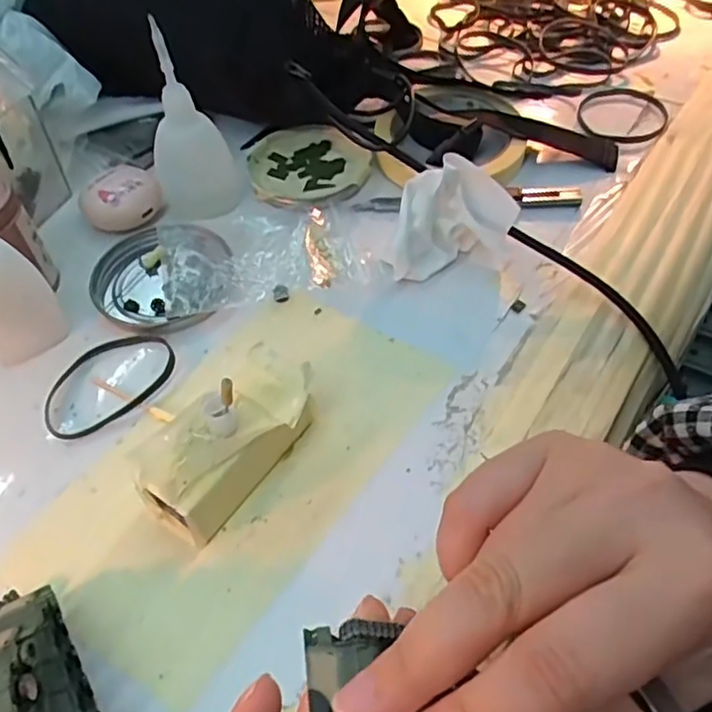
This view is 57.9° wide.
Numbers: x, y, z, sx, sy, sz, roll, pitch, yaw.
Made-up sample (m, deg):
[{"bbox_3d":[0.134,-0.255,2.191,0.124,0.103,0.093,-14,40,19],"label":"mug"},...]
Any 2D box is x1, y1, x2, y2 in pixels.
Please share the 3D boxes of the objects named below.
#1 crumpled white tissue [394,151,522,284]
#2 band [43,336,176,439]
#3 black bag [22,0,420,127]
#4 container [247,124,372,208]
[{"bbox_3d":[0.051,-0.076,0.360,0.069,0.045,0.045,-14,53,-8],"label":"crumpled white tissue"},{"bbox_3d":[-0.127,0.012,0.329,0.070,0.005,0.045,-33,56,-20],"label":"band"},{"bbox_3d":[-0.095,-0.224,0.443,0.267,0.098,0.116,11,54,11],"label":"black bag"},{"bbox_3d":[-0.034,-0.125,0.425,0.074,0.014,0.078,-26,54,-16],"label":"container"}]

